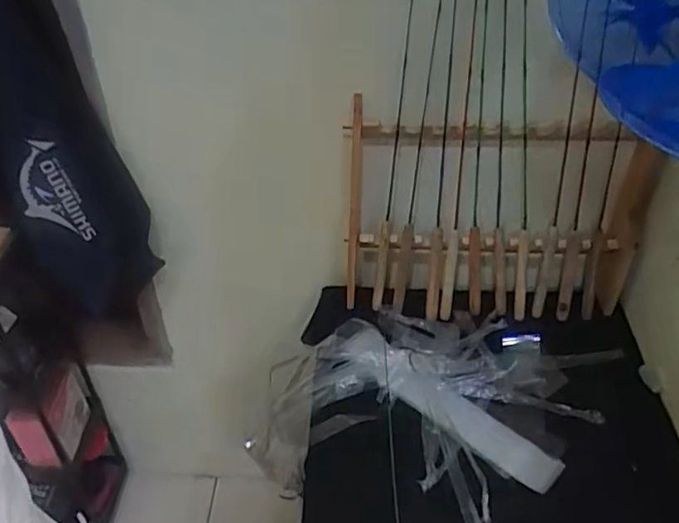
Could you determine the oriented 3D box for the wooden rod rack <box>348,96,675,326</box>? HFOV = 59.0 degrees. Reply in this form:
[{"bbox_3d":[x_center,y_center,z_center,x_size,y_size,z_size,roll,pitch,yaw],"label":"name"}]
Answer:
[{"bbox_3d":[0.258,-0.045,1.021,0.508,0.355,0.111,-1,40,-1],"label":"wooden rod rack"}]

